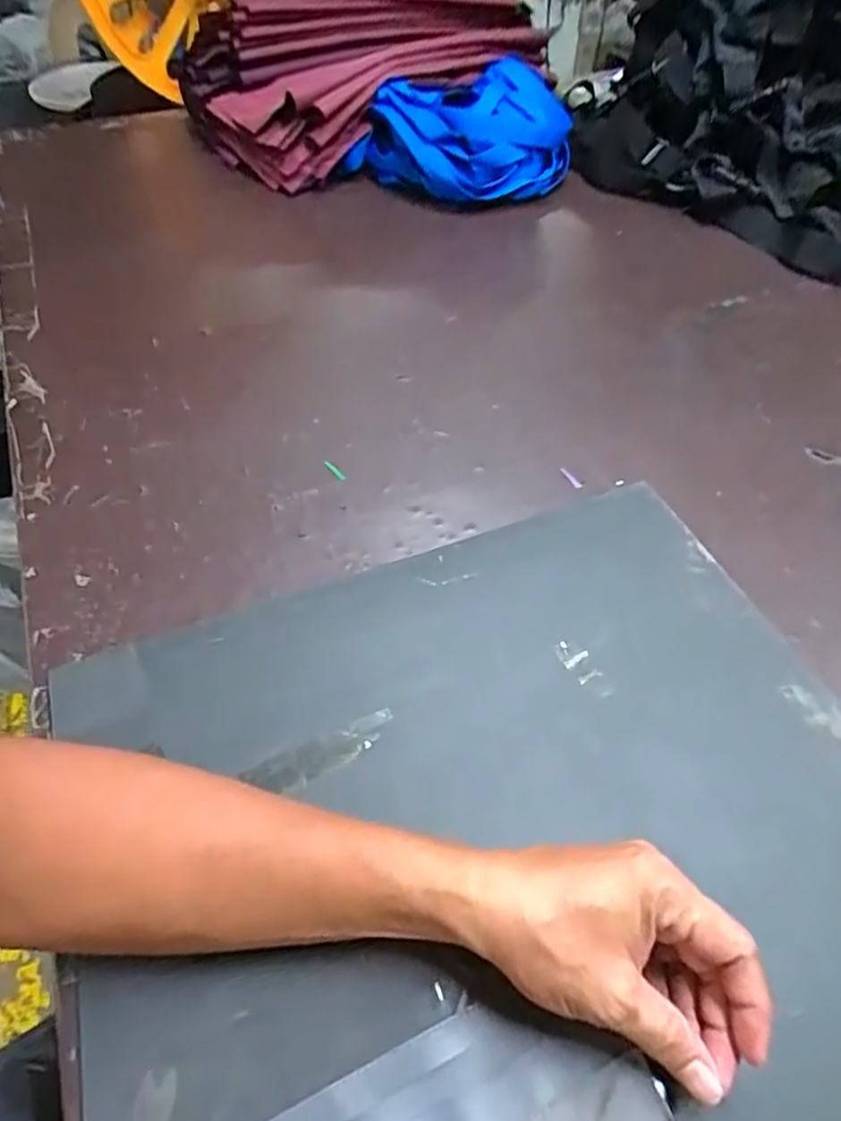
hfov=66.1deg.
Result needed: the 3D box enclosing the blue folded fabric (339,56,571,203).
[{"bbox_3d":[0.062,-0.580,0.875,0.274,0.128,0.195,16,53,11],"label":"blue folded fabric"}]

